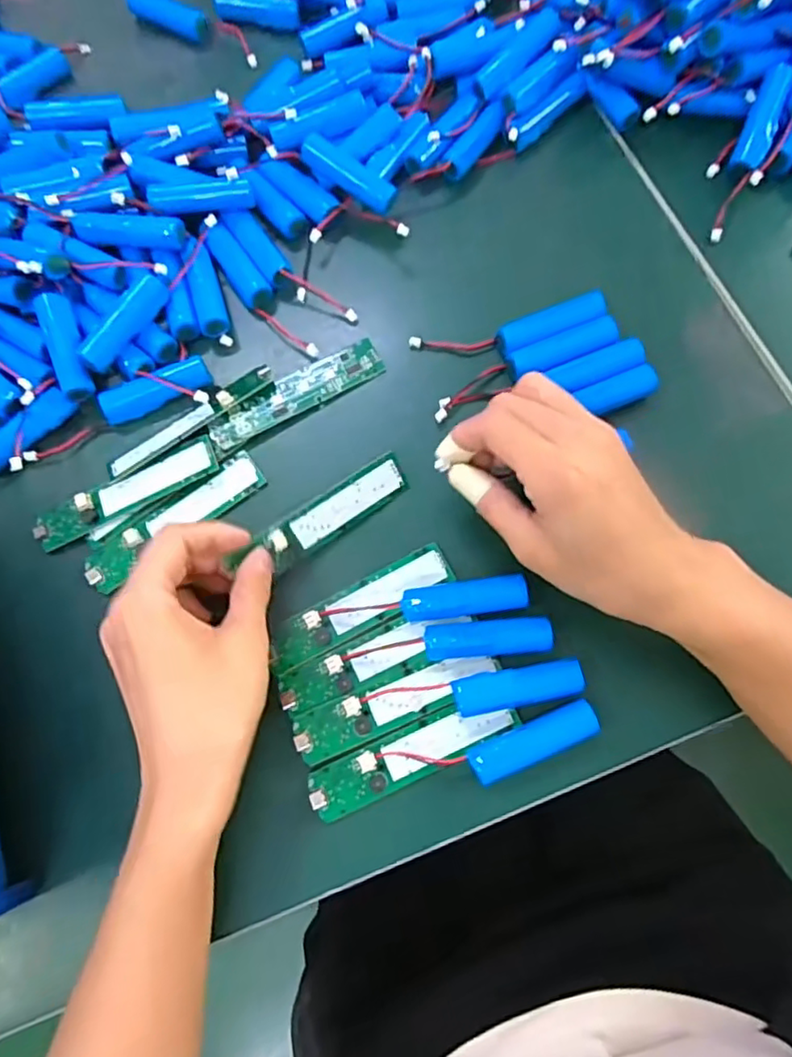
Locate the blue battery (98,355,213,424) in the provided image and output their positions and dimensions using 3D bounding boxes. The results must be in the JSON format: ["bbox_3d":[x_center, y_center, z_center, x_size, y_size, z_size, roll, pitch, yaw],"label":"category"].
[{"bbox_3d":[-0.148,-0.086,0.386,0.067,0.015,0.020,-24,75,-5],"label":"blue battery"}]

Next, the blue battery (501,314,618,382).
[{"bbox_3d":[0.102,-0.108,0.384,0.069,0.016,0.019,-21,74,-4],"label":"blue battery"}]

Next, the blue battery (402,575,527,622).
[{"bbox_3d":[0.037,0.039,0.342,0.066,0.021,0.018,-8,74,0],"label":"blue battery"}]

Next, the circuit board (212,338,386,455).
[{"bbox_3d":[-0.063,-0.085,0.393,0.114,0.008,0.026,-29,75,-6],"label":"circuit board"}]

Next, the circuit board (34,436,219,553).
[{"bbox_3d":[-0.162,-0.020,0.380,0.115,0.012,0.024,-25,75,-5],"label":"circuit board"}]

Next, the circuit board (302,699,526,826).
[{"bbox_3d":[0.009,0.118,0.329,0.112,0.009,0.028,-23,75,-5],"label":"circuit board"}]

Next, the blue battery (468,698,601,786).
[{"bbox_3d":[0.071,0.110,0.324,0.067,0.019,0.019,-23,75,-5],"label":"blue battery"}]

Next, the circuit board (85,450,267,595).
[{"bbox_3d":[-0.131,-0.005,0.369,0.114,0.005,0.026,-33,76,-8],"label":"circuit board"}]

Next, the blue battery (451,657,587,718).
[{"bbox_3d":[0.064,0.083,0.329,0.066,0.017,0.019,-10,74,-1],"label":"blue battery"}]

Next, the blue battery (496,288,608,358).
[{"bbox_3d":[0.095,-0.125,0.390,0.070,0.019,0.020,-23,75,-5],"label":"blue battery"}]

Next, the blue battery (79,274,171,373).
[{"bbox_3d":[-0.168,-0.127,0.384,0.019,0.021,0.069,31,77,10],"label":"blue battery"}]

